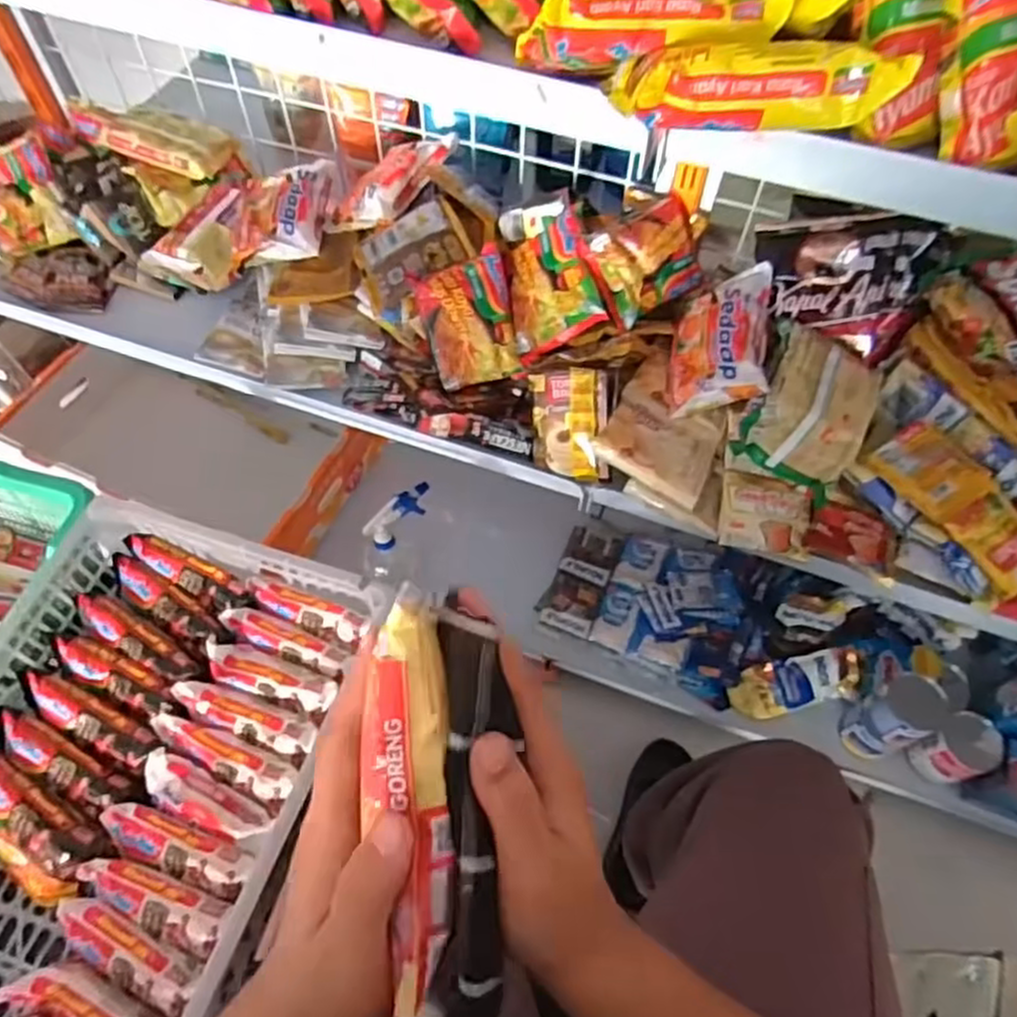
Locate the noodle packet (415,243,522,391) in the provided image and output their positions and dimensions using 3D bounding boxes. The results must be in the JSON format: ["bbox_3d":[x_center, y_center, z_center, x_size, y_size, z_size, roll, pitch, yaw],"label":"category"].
[{"bbox_3d":[-0.038,-0.197,0.743,0.095,0.020,0.130,-17,99,-4],"label":"noodle packet"}]

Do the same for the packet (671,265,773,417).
[{"bbox_3d":[0.214,-0.171,0.723,0.101,0.039,0.144,-8,60,41],"label":"packet"}]

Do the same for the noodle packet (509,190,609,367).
[{"bbox_3d":[0.040,-0.242,0.740,0.097,0.027,0.153,-23,69,32],"label":"noodle packet"}]

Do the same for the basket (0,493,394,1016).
[{"bbox_3d":[-0.346,0.233,0.620,0.269,0.134,0.435,14,60,7],"label":"basket"}]

